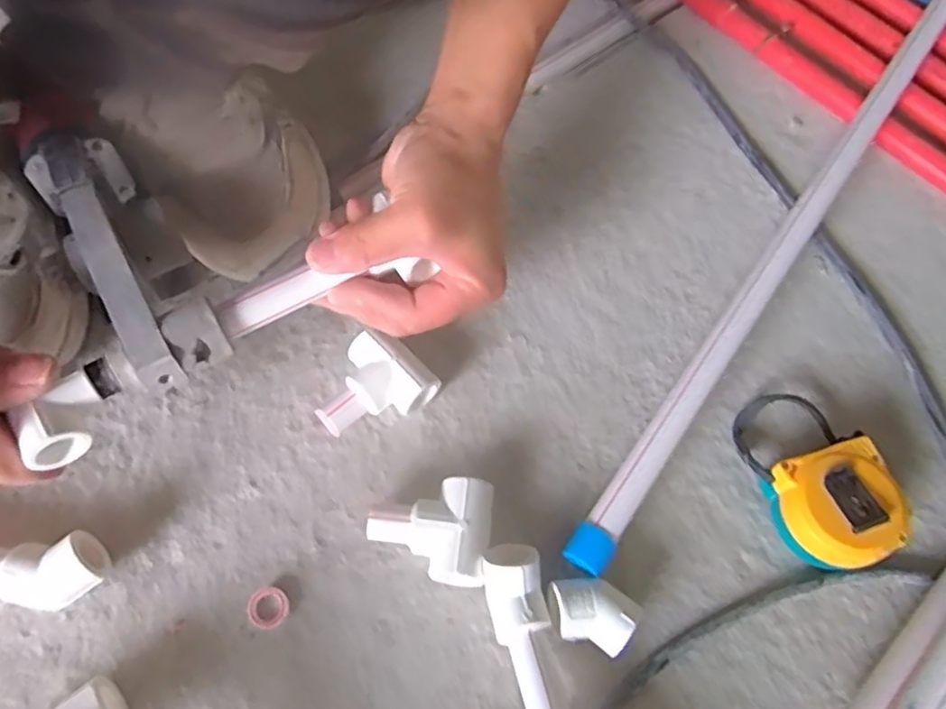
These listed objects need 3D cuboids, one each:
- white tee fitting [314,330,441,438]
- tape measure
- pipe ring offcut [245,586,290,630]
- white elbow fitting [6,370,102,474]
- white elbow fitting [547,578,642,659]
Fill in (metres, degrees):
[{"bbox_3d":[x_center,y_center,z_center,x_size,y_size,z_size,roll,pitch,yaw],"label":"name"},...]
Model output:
[{"bbox_3d":[-0.063,0.019,0.414,0.066,0.031,0.052,-35,69,-17],"label":"white tee fitting"},{"bbox_3d":[0.196,0.069,0.392,0.060,0.040,0.103,-10,64,-7],"label":"tape measure"},{"bbox_3d":[-0.110,0.136,0.367,0.021,0.008,0.021,1,63,-1],"label":"pipe ring offcut"},{"bbox_3d":[-0.197,0.032,0.331,0.022,0.026,0.039,39,68,17],"label":"white elbow fitting"},{"bbox_3d":[0.061,0.136,0.360,0.046,0.028,0.032,17,64,7],"label":"white elbow fitting"}]

